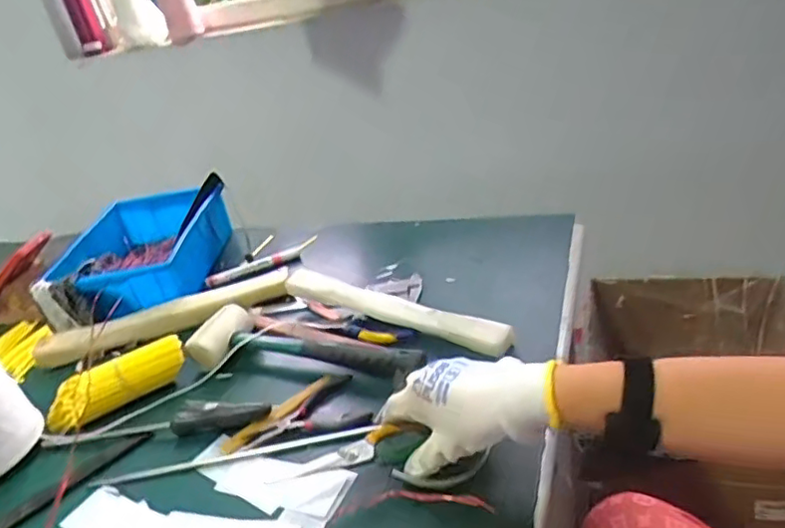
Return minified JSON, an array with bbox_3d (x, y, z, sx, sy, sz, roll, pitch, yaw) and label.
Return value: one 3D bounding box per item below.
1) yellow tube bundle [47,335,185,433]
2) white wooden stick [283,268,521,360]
[{"bbox_3d":[-0.308,0.129,0.686,0.159,0.048,0.047,-28,34,-8],"label":"yellow tube bundle"},{"bbox_3d":[-0.005,0.049,0.719,0.299,0.028,0.028,10,36,36],"label":"white wooden stick"}]

